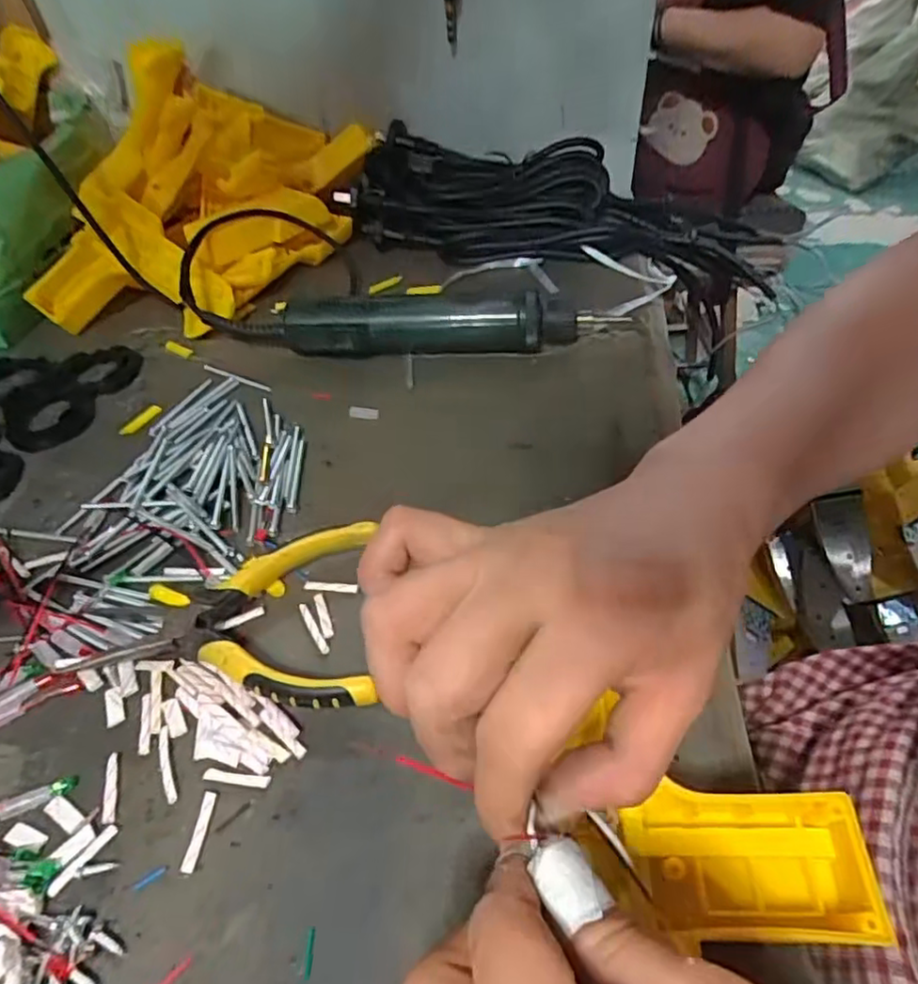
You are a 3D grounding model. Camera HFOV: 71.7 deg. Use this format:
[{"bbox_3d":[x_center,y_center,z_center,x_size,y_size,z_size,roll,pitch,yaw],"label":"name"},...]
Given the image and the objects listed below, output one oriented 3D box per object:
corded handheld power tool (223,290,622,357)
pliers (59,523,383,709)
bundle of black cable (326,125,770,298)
[{"bbox_3d":[-0.025,-0.121,0.460,0.282,0.042,0.046,1,46,5],"label":"corded handheld power tool"},{"bbox_3d":[-0.104,0.053,0.309,0.144,0.020,0.091,5,47,8],"label":"pliers"},{"bbox_3d":[0.088,-0.252,0.588,0.385,0.105,0.128,1,46,4],"label":"bundle of black cable"}]

